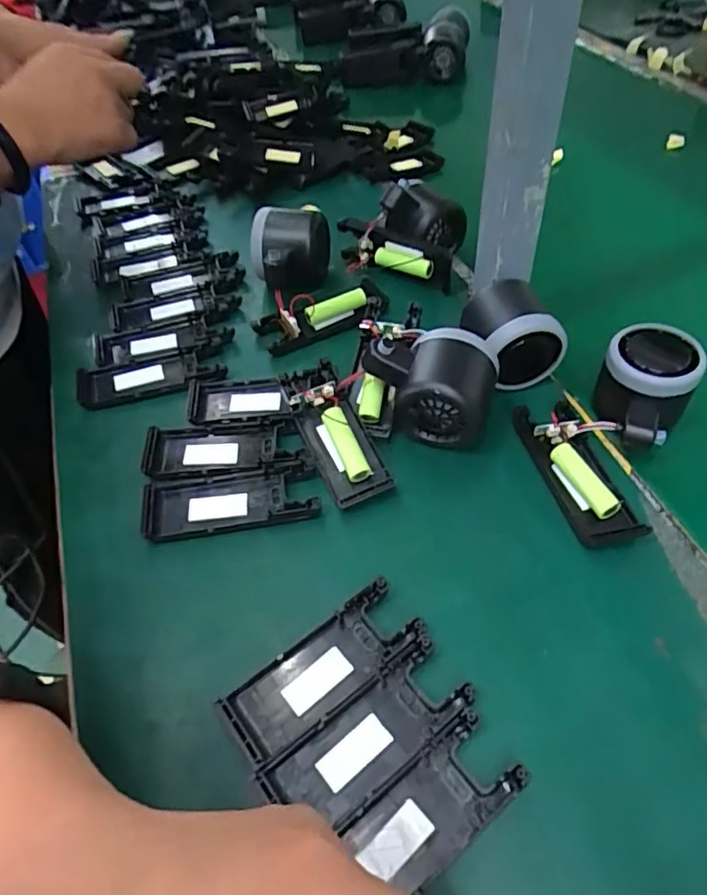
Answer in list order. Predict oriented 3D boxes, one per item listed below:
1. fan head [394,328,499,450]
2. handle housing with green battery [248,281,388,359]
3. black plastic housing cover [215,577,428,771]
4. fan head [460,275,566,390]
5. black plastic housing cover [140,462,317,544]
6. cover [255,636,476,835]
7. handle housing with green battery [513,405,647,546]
[{"bbox_3d":[0.060,-0.037,0.382,0.056,0.058,0.059,13,53,13],"label":"fan head"},{"bbox_3d":[-0.023,-0.108,0.462,0.101,0.024,0.035,-23,54,-15],"label":"handle housing with green battery"},{"bbox_3d":[-0.015,0.109,0.298,0.100,0.011,0.037,-31,56,-21],"label":"black plastic housing cover"},{"bbox_3d":[0.104,-0.075,0.410,0.062,0.060,0.057,-1,51,1],"label":"fan head"},{"bbox_3d":[-0.074,0.032,0.363,0.102,0.010,0.040,-9,51,-5],"label":"black plastic housing cover"},{"bbox_3d":[0.007,0.133,0.277,0.097,0.010,0.041,-31,56,-21],"label":"cover"},{"bbox_3d":[0.134,0.010,0.363,0.042,0.020,0.103,-13,52,-8],"label":"handle housing with green battery"}]

